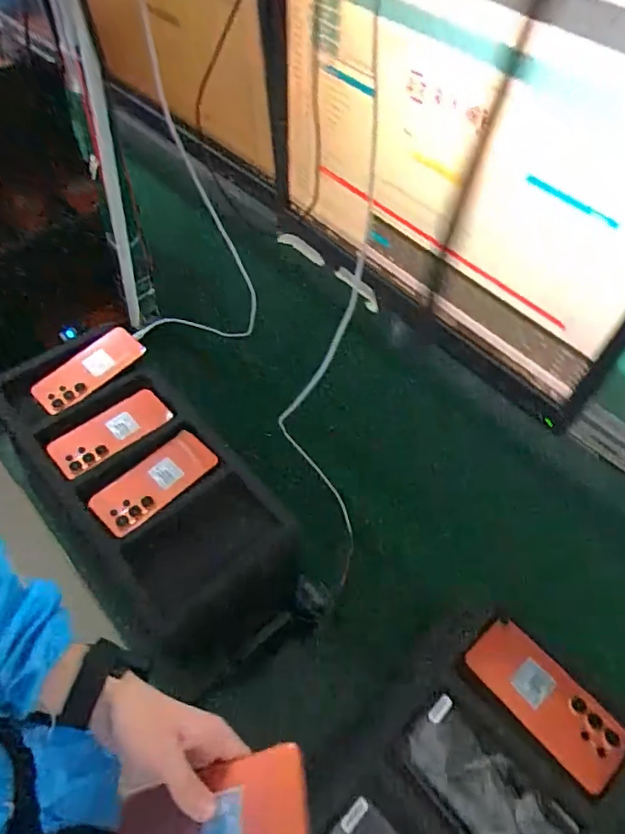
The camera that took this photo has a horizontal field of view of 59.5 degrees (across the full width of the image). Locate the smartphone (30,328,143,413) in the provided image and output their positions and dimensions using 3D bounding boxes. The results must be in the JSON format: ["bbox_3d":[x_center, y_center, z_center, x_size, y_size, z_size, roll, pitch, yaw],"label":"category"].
[{"bbox_3d":[-0.355,-0.075,0.865,0.065,0.013,0.175,45,69,7],"label":"smartphone"}]

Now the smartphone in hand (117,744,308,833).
[{"bbox_3d":[-0.079,0.310,0.408,0.167,0.015,0.078,-24,43,11],"label":"smartphone in hand"}]

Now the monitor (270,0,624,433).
[{"bbox_3d":[0.089,-0.221,0.441,0.080,0.315,0.443,-33,62,-28],"label":"monitor"}]

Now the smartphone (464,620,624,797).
[{"bbox_3d":[0.259,0.312,0.608,0.077,0.010,0.176,-33,62,-27],"label":"smartphone"}]

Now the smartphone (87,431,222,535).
[{"bbox_3d":[-0.223,0.091,0.770,0.173,0.011,0.078,-39,65,-25],"label":"smartphone"}]

